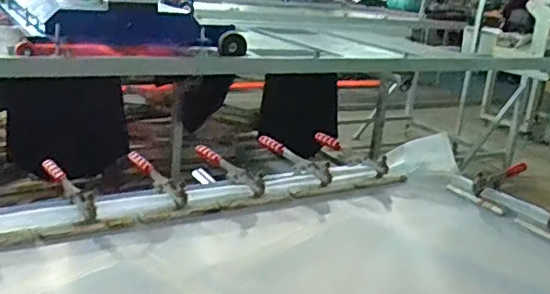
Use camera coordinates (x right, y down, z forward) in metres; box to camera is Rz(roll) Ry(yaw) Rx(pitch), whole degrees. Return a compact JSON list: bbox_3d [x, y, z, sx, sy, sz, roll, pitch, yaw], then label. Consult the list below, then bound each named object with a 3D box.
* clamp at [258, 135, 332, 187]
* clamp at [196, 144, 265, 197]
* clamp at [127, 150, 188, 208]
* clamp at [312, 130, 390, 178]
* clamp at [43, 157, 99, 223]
[{"bbox_3d":[0.048,0.026,1.259,0.049,0.047,0.221,-10,24,-41],"label":"clamp"},{"bbox_3d":[-0.089,0.045,1.167,0.049,0.039,0.222,-8,22,-37],"label":"clamp"},{"bbox_3d":[-0.224,0.059,1.080,0.025,0.048,0.208,-9,24,-36],"label":"clamp"},{"bbox_3d":[0.172,0.017,1.328,0.054,0.045,0.223,-10,24,-42],"label":"clamp"},{"bbox_3d":[-0.358,0.077,0.989,0.023,0.052,0.187,-11,26,-40],"label":"clamp"}]

